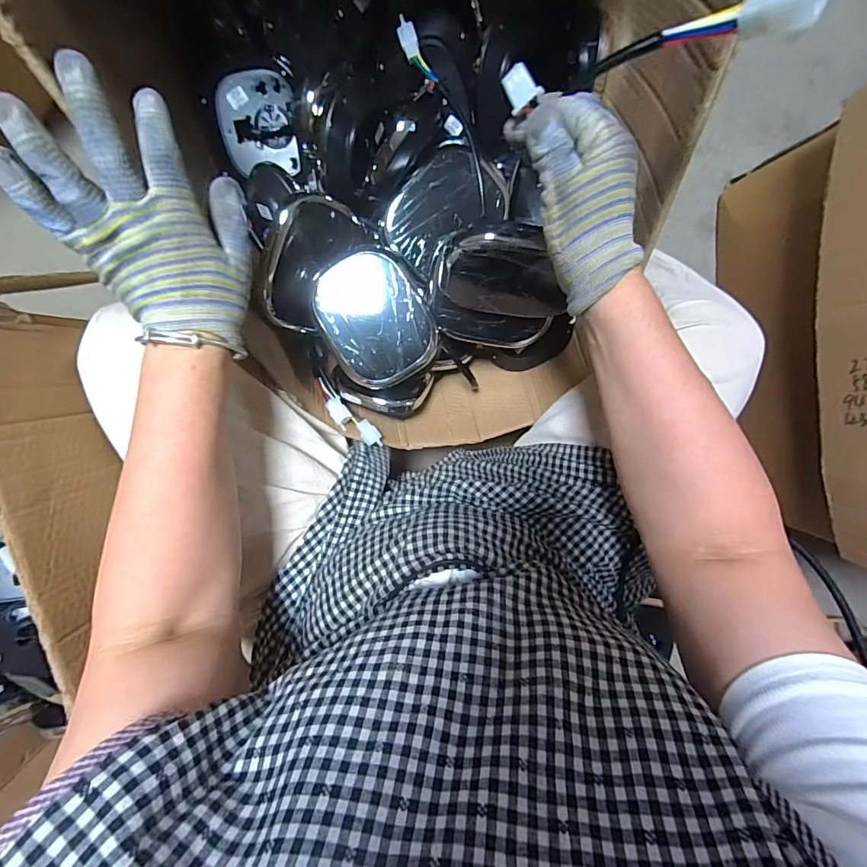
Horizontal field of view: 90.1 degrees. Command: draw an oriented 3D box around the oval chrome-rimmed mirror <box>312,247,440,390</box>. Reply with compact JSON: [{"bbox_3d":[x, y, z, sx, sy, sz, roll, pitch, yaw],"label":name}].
[{"bbox_3d":[-0.064,-0.127,0.480,0.113,0.038,0.145,-27,98,1],"label":"oval chrome-rimmed mirror"}]

